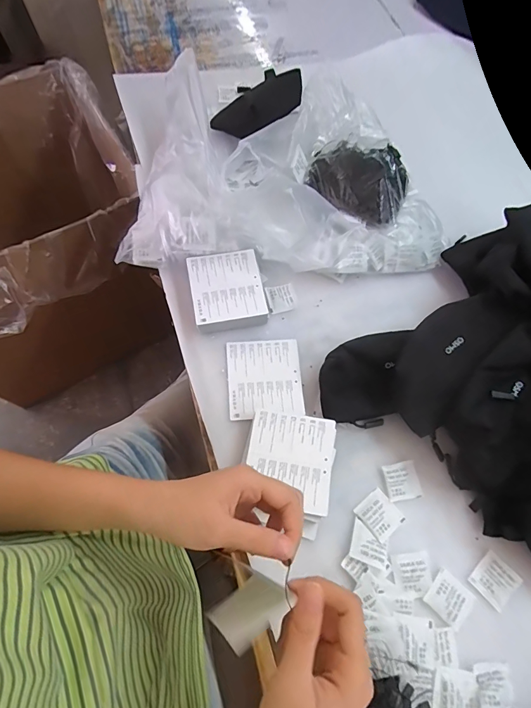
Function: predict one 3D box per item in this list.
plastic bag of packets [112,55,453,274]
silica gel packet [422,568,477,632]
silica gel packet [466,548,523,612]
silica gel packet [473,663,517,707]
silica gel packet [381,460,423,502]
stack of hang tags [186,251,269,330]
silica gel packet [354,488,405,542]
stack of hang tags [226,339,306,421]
[{"bbox_3d":[0.038,-0.270,0.536,0.433,0.101,0.320,3,66,-2],"label":"plastic bag of packets"},{"bbox_3d":[0.186,0.247,0.374,0.042,0.004,0.039,42,71,14],"label":"silica gel packet"},{"bbox_3d":[0.237,0.233,0.383,0.043,0.004,0.040,-38,74,-17],"label":"silica gel packet"},{"bbox_3d":[0.213,0.310,0.344,0.036,0.008,0.035,1,66,-3],"label":"silica gel packet"},{"bbox_3d":[0.153,0.142,0.416,0.038,0.004,0.039,-6,67,-6],"label":"silica gel packet"},{"bbox_3d":[-0.050,-0.081,0.483,0.090,0.032,0.097,-11,68,-8],"label":"stack of hang tags"},{"bbox_3d":[0.123,0.173,0.399,0.039,0.007,0.042,-35,73,-16],"label":"silica gel packet"},{"bbox_3d":[0.000,0.028,0.456,0.090,0.004,0.098,-3,67,-5],"label":"stack of hang tags"}]

